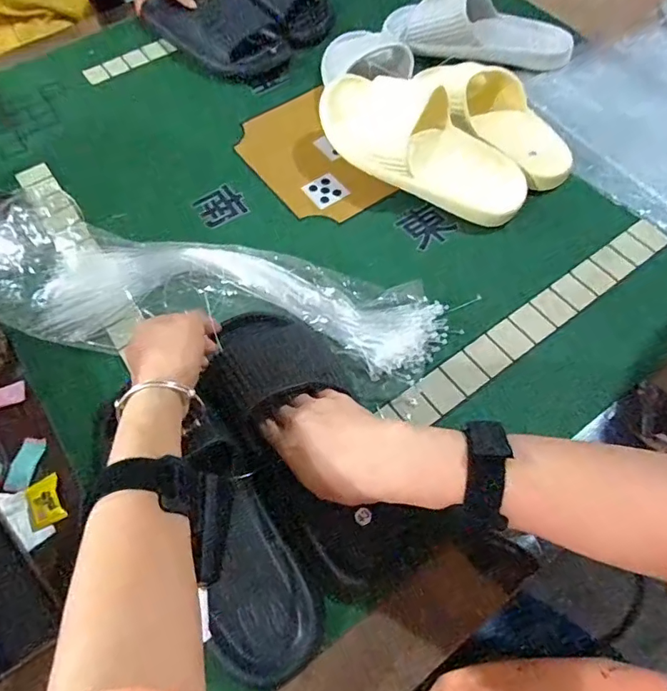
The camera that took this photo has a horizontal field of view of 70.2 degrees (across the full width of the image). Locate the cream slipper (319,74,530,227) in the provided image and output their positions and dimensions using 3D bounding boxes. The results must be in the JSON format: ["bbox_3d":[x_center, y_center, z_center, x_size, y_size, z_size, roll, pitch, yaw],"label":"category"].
[{"bbox_3d":[0.101,-0.234,0.544,0.259,0.081,0.111,26,65,13],"label":"cream slipper"}]

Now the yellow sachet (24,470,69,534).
[{"bbox_3d":[-0.246,0.132,0.403,0.025,0.014,0.042,-23,65,-12],"label":"yellow sachet"}]

